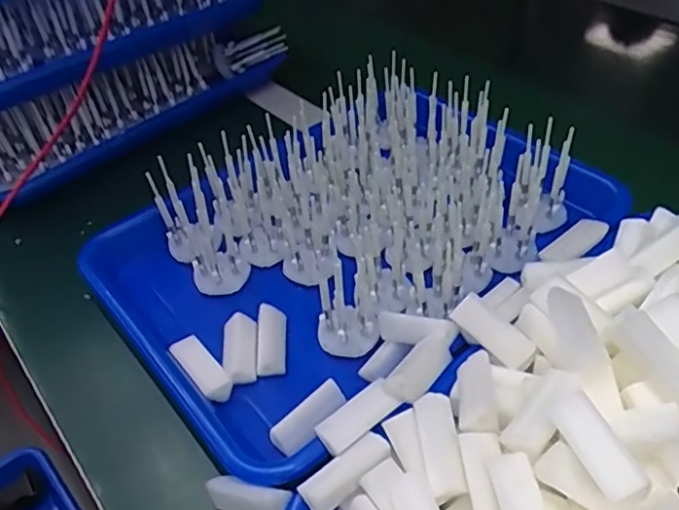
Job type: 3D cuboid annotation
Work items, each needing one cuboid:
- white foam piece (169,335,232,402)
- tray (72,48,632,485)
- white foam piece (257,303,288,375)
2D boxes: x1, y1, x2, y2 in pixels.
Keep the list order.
[{"bbox_3d":[-0.083,0.068,0.374,0.018,0.013,0.043,-33,50,-26],"label":"white foam piece"},{"bbox_3d":[0.012,-0.023,0.438,0.334,0.074,0.238,-33,49,-25],"label":"tray"},{"bbox_3d":[-0.042,0.053,0.390,0.018,0.009,0.046,-5,58,1],"label":"white foam piece"}]

